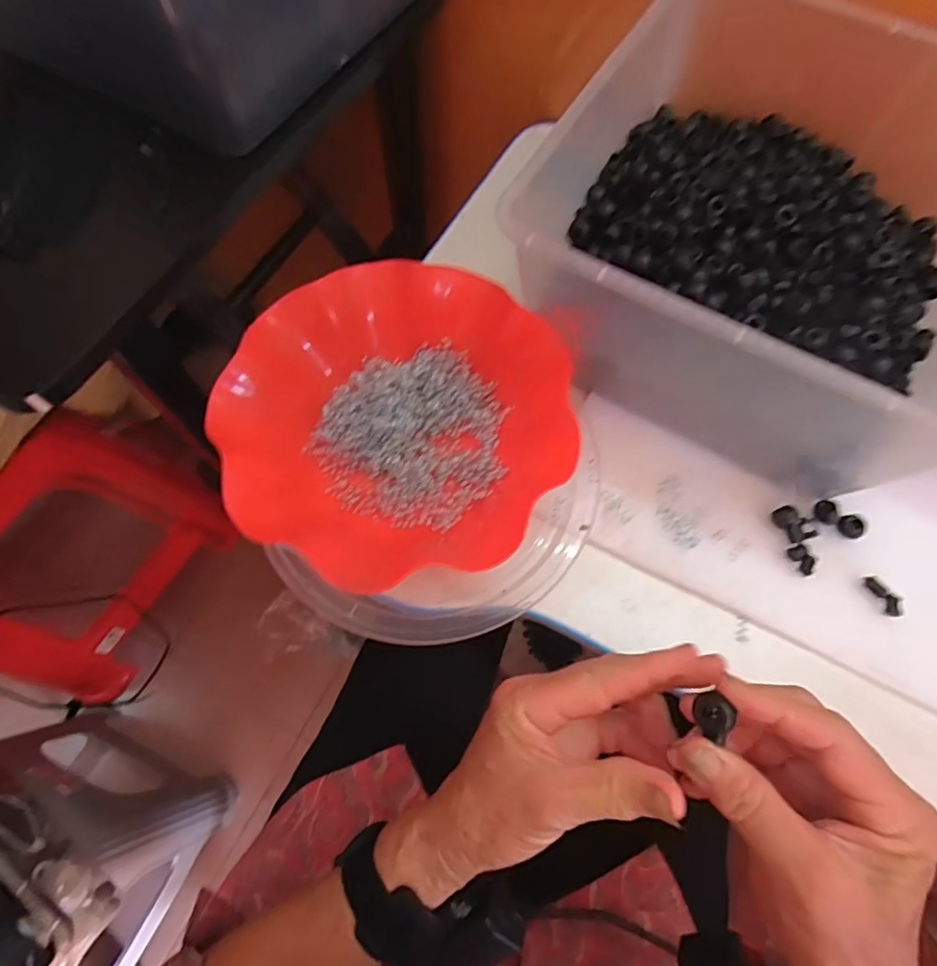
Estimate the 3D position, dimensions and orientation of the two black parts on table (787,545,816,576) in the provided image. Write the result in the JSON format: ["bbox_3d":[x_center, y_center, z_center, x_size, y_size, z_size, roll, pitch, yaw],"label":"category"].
[{"bbox_3d":[0.225,0.051,0.373,0.012,0.004,0.020,-24,71,-10],"label":"two black parts on table"}]

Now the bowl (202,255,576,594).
[{"bbox_3d":[-0.048,-0.038,0.376,0.218,0.065,0.211,0,69,0],"label":"bowl"}]

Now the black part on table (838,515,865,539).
[{"bbox_3d":[0.260,0.030,0.378,0.014,0.006,0.016,-33,72,-13],"label":"black part on table"}]

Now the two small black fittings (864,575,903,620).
[{"bbox_3d":[0.276,0.074,0.367,0.014,0.004,0.030,-20,70,-8],"label":"two small black fittings"}]

